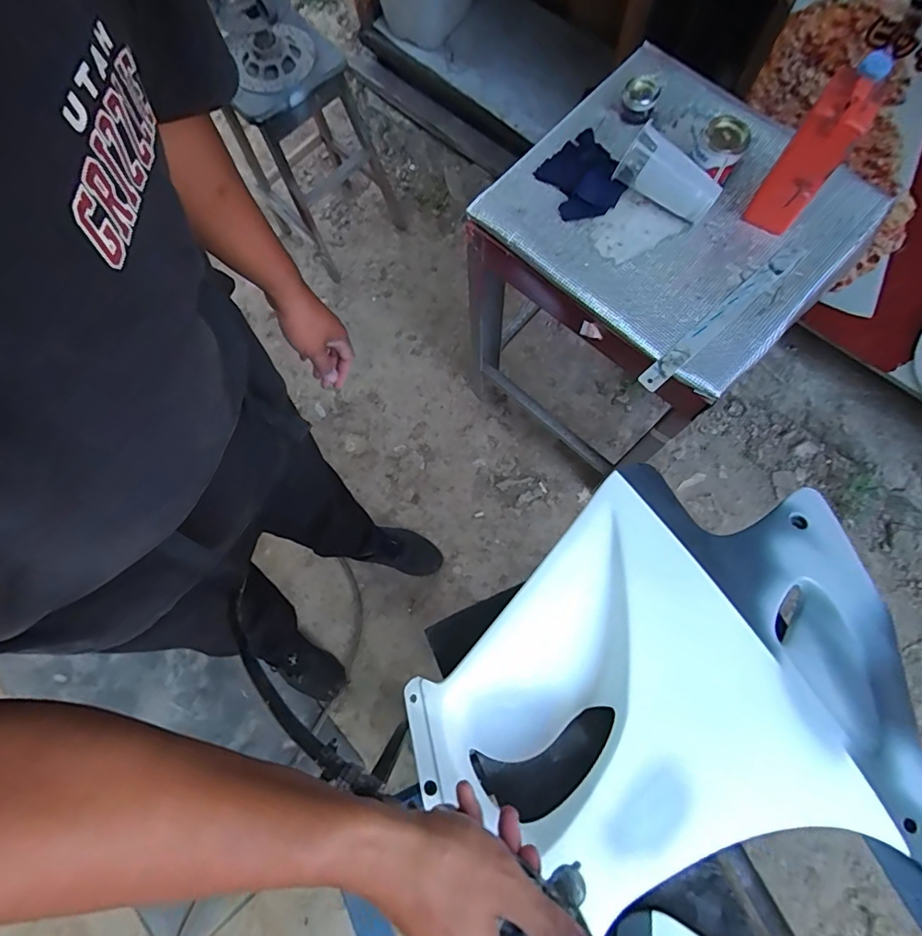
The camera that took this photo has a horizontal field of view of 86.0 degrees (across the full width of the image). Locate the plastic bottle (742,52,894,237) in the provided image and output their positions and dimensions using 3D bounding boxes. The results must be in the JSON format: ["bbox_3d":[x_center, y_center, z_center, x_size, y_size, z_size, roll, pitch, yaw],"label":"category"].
[{"bbox_3d":[0.480,-0.429,0.679,0.075,0.216,0.068,35,77,12],"label":"plastic bottle"}]

